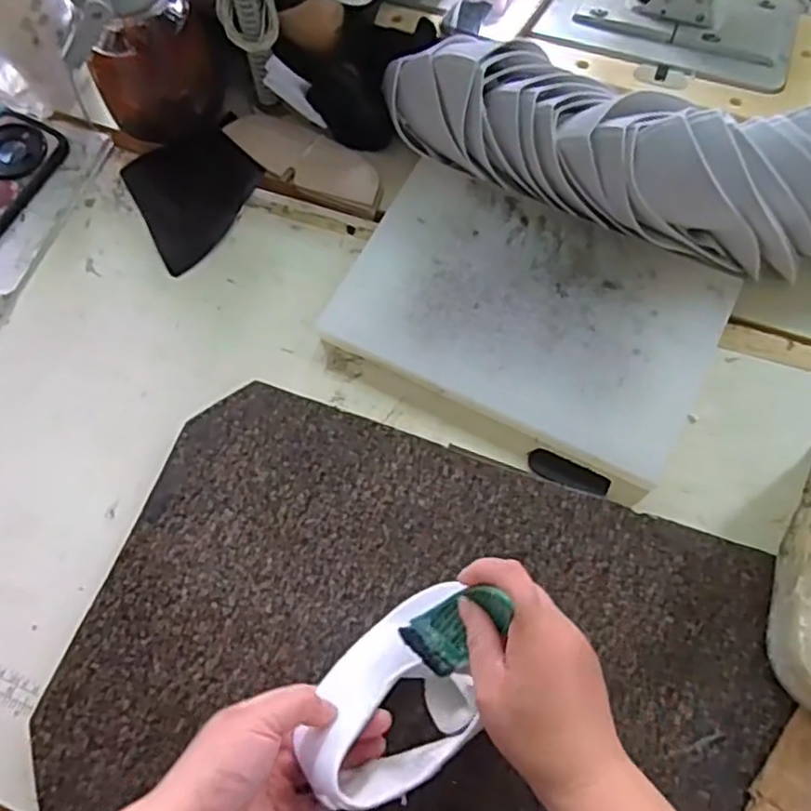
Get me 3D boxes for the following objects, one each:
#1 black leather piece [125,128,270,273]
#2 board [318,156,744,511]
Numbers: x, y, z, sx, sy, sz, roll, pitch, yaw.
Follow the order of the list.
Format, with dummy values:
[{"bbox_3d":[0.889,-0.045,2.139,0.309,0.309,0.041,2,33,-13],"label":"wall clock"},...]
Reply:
[{"bbox_3d":[-0.196,-0.204,0.659,0.115,0.009,0.131,-29,74,-3],"label":"black leather piece"},{"bbox_3d":[0.097,-0.072,0.565,0.288,0.020,0.200,25,78,11],"label":"board"}]

